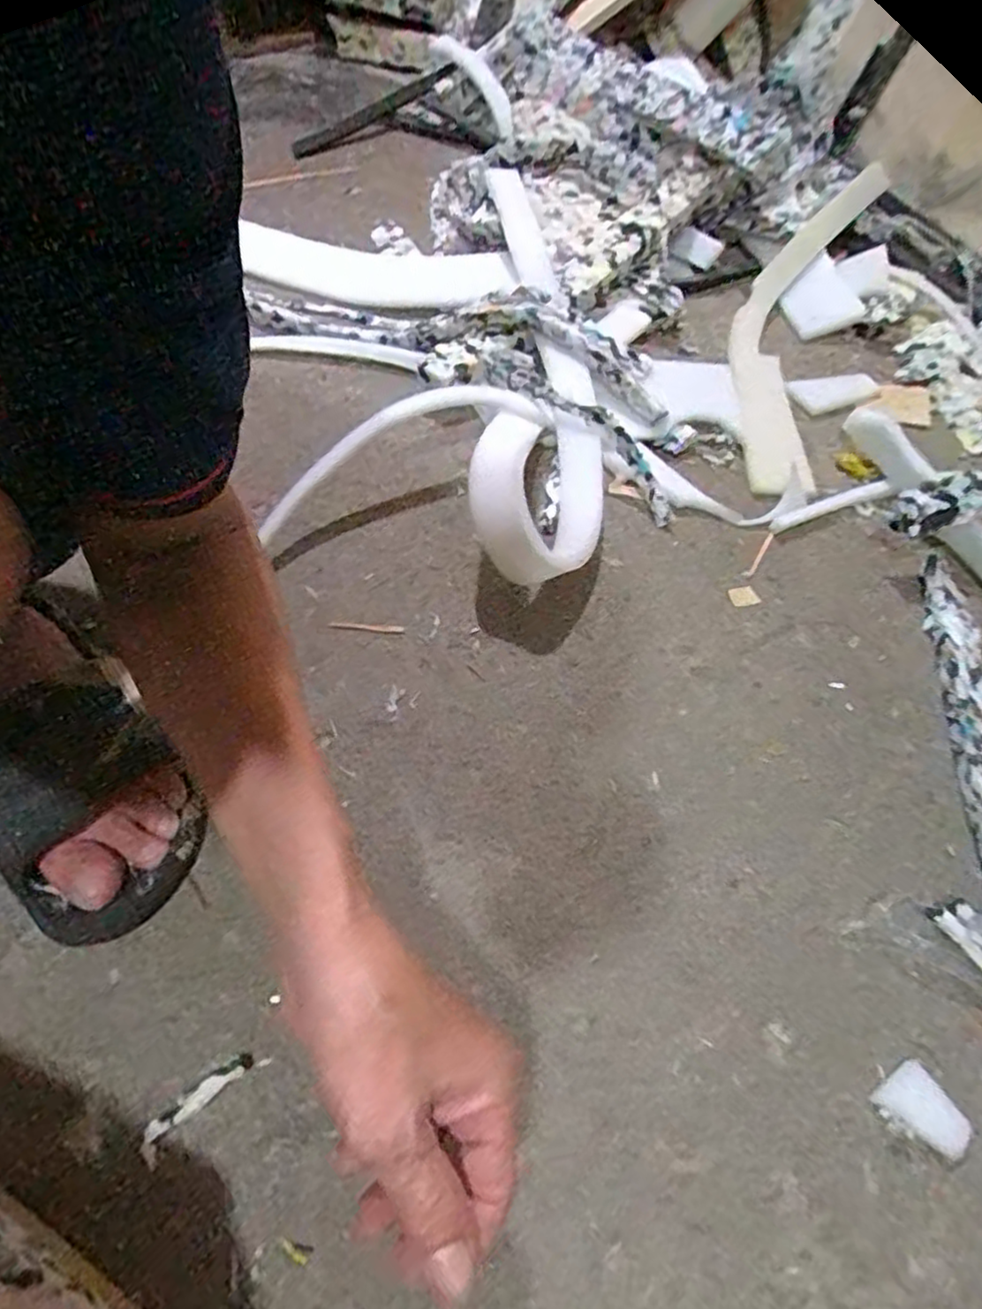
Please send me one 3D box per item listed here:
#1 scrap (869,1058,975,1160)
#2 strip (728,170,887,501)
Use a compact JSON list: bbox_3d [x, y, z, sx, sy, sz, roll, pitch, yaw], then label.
[{"bbox_3d":[0.221,0.233,0.356,0.029,0.014,0.043,-34,63,-23],"label":"scrap"},{"bbox_3d":[0.293,-0.329,0.677,0.097,0.109,0.414,18,57,10],"label":"strip"}]

